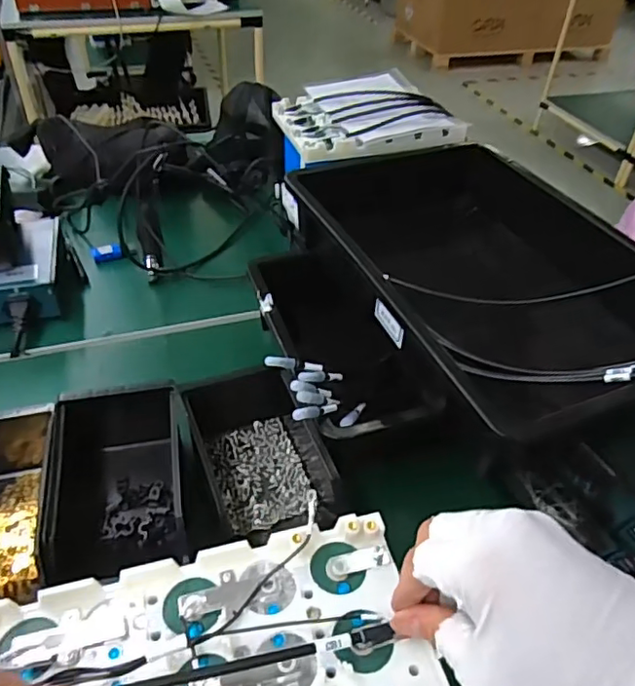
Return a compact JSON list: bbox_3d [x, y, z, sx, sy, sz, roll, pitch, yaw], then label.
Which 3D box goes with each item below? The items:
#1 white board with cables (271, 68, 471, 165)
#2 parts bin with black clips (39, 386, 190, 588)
[{"bbox_3d":[0.068,-0.329,0.840,0.238,0.031,0.227,-13,44,-17],"label":"white board with cables"},{"bbox_3d":[-0.167,0.119,0.506,0.107,0.076,0.186,-8,43,-11],"label":"parts bin with black clips"}]

